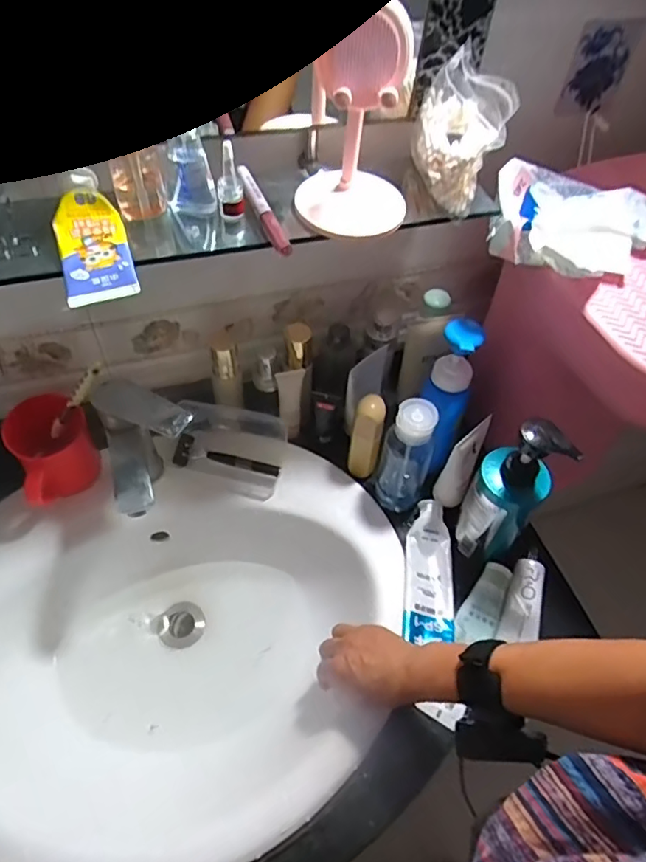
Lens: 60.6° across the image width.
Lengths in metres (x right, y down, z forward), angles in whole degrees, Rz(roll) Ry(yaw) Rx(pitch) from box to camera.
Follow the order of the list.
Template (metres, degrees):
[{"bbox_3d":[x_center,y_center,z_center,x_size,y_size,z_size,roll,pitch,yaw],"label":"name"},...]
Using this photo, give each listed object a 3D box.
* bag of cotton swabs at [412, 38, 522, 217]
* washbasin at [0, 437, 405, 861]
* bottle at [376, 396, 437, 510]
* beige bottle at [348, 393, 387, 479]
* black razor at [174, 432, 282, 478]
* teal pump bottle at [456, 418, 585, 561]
[{"bbox_3d":[0.122,-0.267,0.504,0.060,0.100,0.094,-20,56,-21],"label":"bag of cotton swabs"},{"bbox_3d":[-0.165,0.261,0.640,0.509,0.166,0.404,-8,52,-13],"label":"washbasin"},{"bbox_3d":[0.099,0.029,0.652,0.053,0.157,0.039,29,54,17],"label":"bottle"},{"bbox_3d":[0.053,0.009,0.689,0.035,0.118,0.037,13,51,4],"label":"beige bottle"},{"bbox_3d":[-0.127,0.044,0.710,0.142,0.030,0.042,20,52,10],"label":"black razor"},{"bbox_3d":[0.194,0.068,0.589,0.070,0.207,0.051,29,54,17],"label":"teal pump bottle"}]

